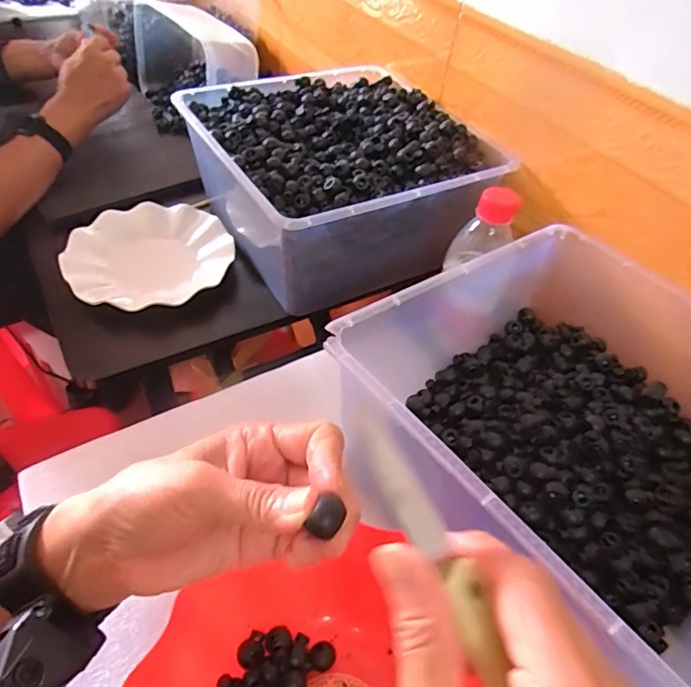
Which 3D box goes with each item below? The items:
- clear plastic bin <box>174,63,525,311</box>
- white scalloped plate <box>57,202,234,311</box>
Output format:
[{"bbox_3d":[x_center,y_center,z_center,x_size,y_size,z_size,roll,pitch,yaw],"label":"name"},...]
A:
[{"bbox_3d":[-0.011,-0.205,0.629,0.292,0.134,0.290,-19,53,-22],"label":"clear plastic bin"},{"bbox_3d":[-0.224,-0.097,0.604,0.176,0.034,0.169,-7,49,-13],"label":"white scalloped plate"}]

